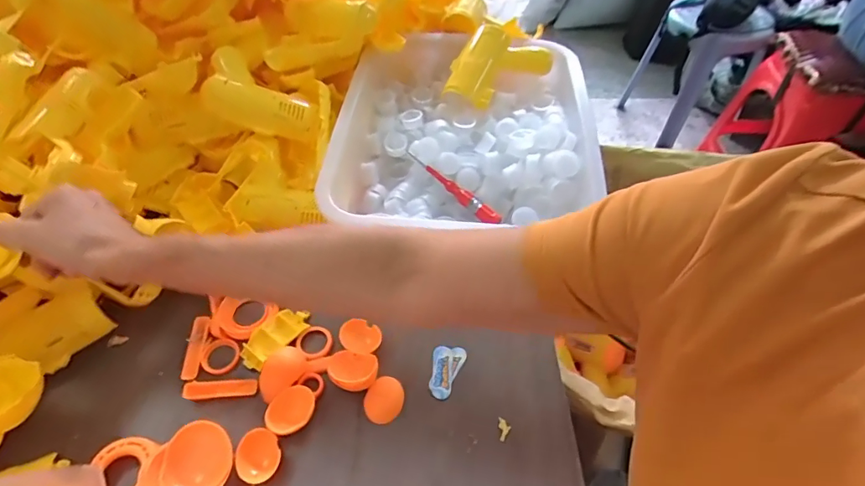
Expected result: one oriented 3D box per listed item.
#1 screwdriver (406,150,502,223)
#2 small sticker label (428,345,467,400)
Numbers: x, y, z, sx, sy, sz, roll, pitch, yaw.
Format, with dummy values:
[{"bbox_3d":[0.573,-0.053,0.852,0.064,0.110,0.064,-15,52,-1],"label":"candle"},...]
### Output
[{"bbox_3d":[0.024,-0.066,0.558,0.013,0.020,0.143,-36,60,-27],"label":"screwdriver"},{"bbox_3d":[0.012,0.121,0.445,0.030,0.004,0.052,17,55,6],"label":"small sticker label"}]

